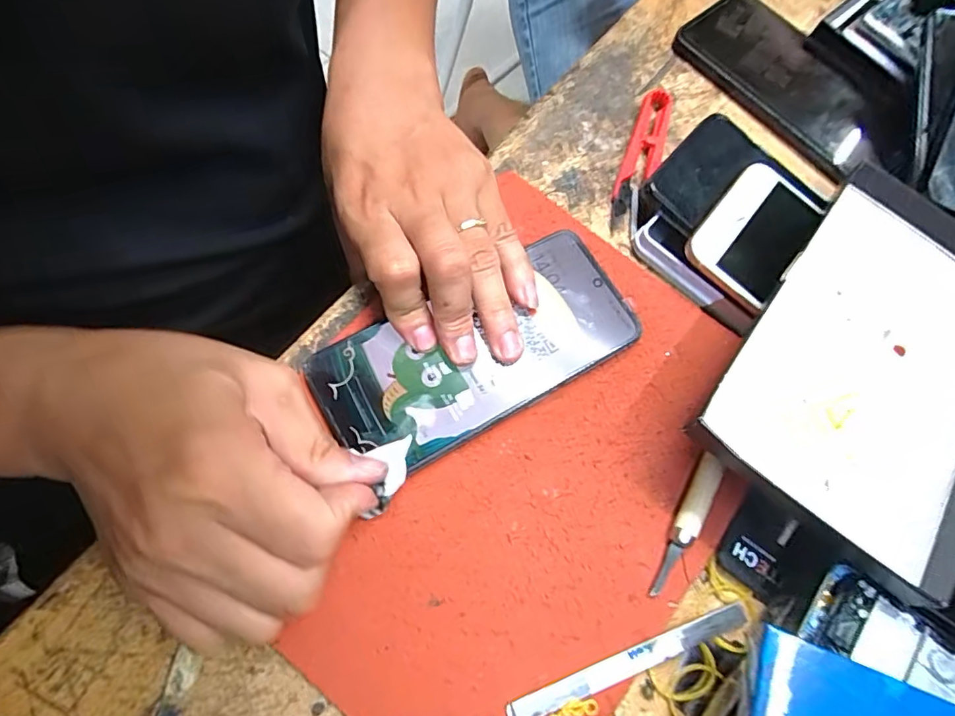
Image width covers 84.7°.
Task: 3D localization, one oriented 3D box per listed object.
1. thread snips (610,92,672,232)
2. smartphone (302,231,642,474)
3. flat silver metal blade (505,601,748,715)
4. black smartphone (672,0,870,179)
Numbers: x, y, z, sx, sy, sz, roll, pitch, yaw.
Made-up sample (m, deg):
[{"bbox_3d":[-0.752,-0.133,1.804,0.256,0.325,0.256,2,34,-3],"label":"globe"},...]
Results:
[{"bbox_3d":[0.099,-0.121,0.314,0.021,0.006,0.101,20,70,3],"label":"thread snips"},{"bbox_3d":[0.000,-0.004,0.259,0.155,0.009,0.075,-24,71,-10],"label":"smartphone"},{"bbox_3d":[0.066,0.129,0.222,0.112,0.004,0.010,-18,73,-10],"label":"flat silver metal blade"},{"bbox_3d":[0.200,-0.185,0.347,0.078,0.013,0.154,-30,75,-14],"label":"black smartphone"}]

